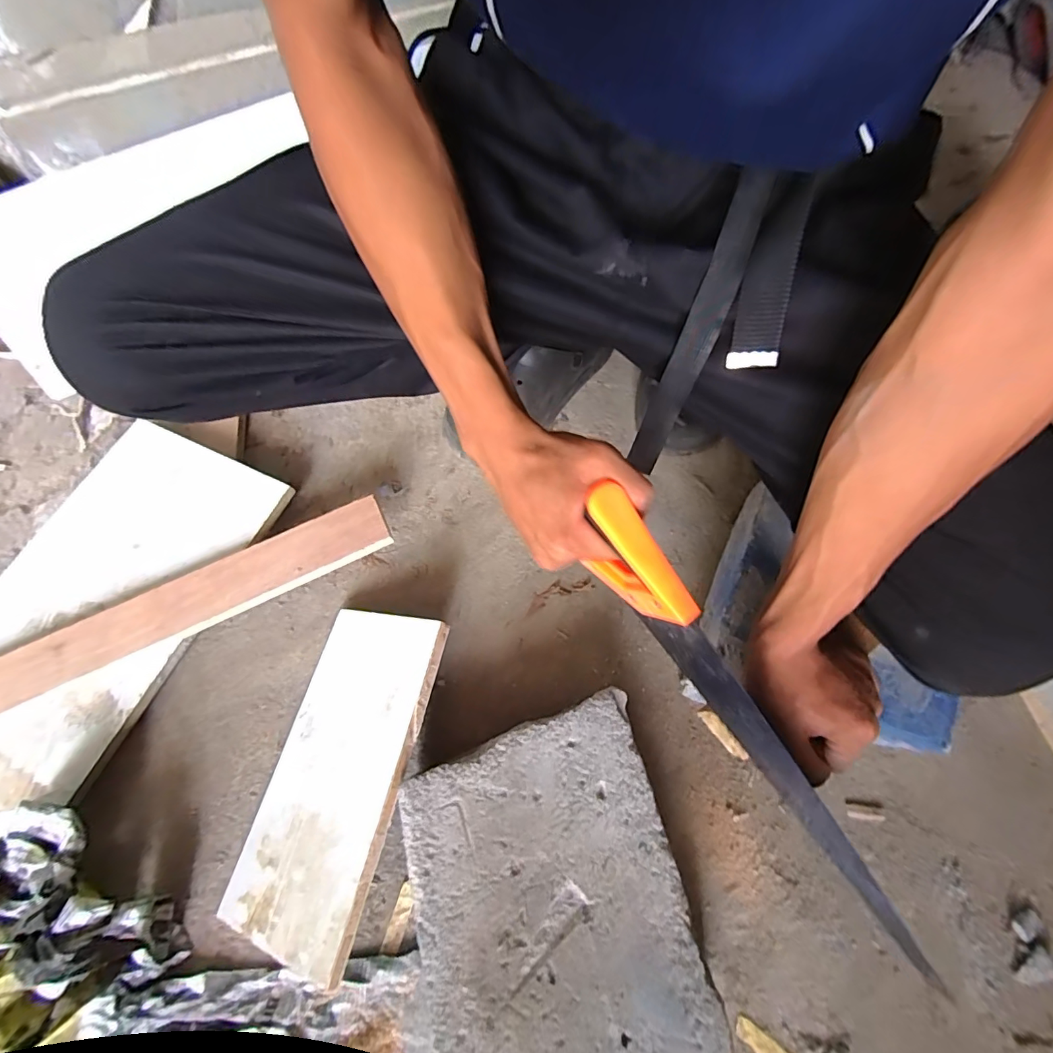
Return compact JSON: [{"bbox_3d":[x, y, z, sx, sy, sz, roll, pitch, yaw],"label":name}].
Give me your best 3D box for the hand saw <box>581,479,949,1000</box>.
[{"bbox_3d":[0.143,0.133,0.329,0.020,0.109,0.376,-38,97,-15],"label":"hand saw"}]

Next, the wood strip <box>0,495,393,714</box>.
[{"bbox_3d":[-0.351,0.082,0.473,0.435,0.020,0.057,-25,68,-11],"label":"wood strip"}]

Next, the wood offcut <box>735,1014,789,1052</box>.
[{"bbox_3d":[0.190,0.408,0.367,0.057,0.004,0.016,32,70,14],"label":"wood offcut"}]

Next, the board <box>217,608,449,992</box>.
[{"bbox_3d":[-0.168,0.209,0.424,0.136,0.011,0.266,2,63,27],"label":"board"}]

